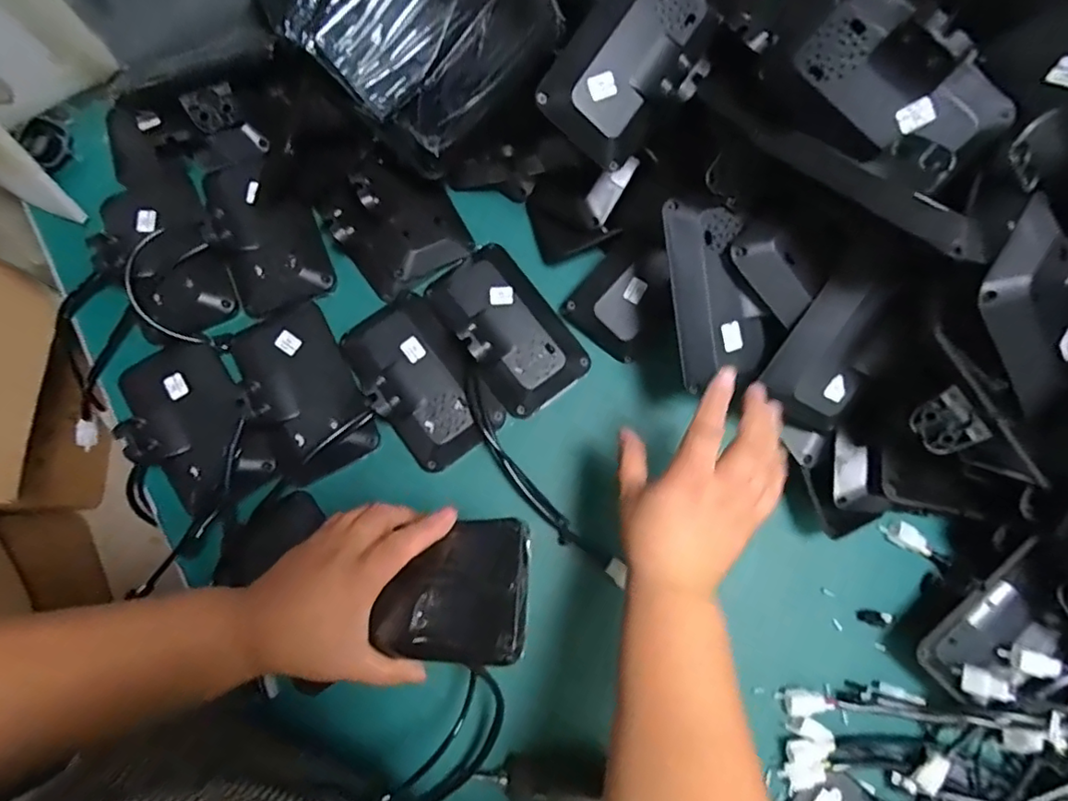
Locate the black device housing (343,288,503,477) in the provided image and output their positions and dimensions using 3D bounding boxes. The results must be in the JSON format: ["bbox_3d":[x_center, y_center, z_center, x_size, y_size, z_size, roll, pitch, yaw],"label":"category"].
[{"bbox_3d":[-0.104,-0.022,0.524,0.090,0.048,0.157,-36,82,-6],"label":"black device housing"}]

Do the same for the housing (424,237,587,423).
[{"bbox_3d":[-0.026,-0.070,0.536,0.093,0.040,0.159,-36,82,-6],"label":"housing"}]

